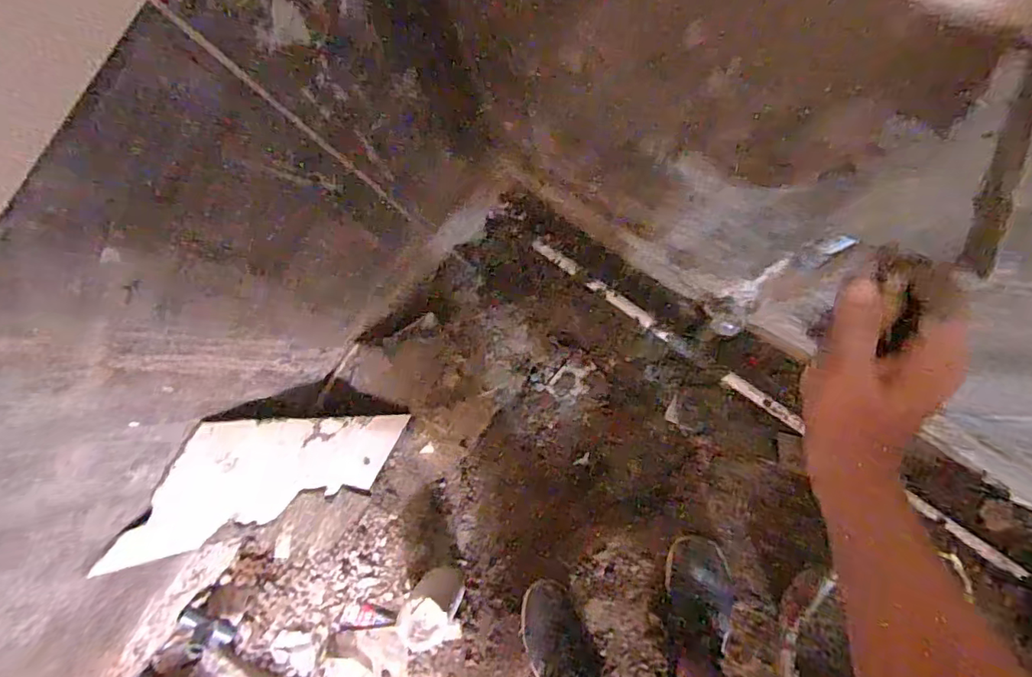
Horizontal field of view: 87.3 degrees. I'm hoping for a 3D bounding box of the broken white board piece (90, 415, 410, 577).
[{"bbox_3d":[-0.359,0.222,0.872,0.014,0.473,0.219,32,97,23],"label":"broken white board piece"}]

